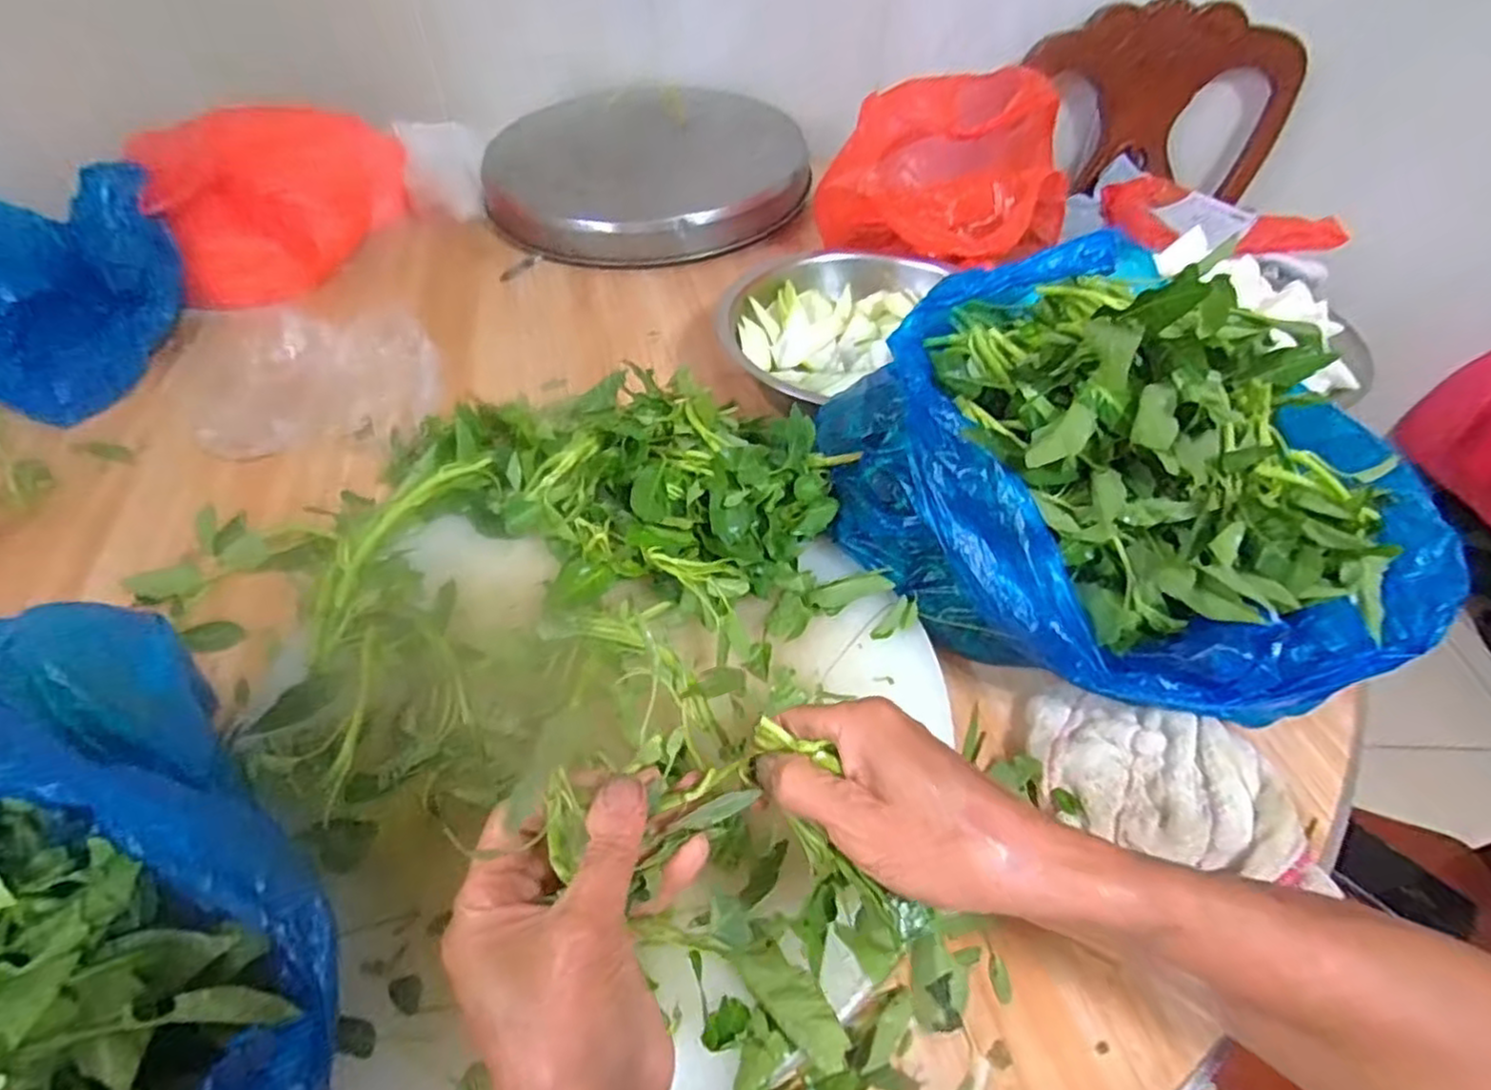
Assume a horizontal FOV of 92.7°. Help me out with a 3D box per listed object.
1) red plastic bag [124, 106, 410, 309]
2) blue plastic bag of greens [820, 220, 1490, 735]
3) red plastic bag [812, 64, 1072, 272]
[{"bbox_3d":[-0.538,-0.419,0.847,0.254,0.134,0.239,-21,51,-18],"label":"red plastic bag"},{"bbox_3d":[0.252,-0.055,0.452,0.285,0.186,0.323,-29,54,-24],"label":"blue plastic bag of greens"},{"bbox_3d":[0.207,-0.389,0.740,0.199,0.137,0.257,28,54,23],"label":"red plastic bag"}]

